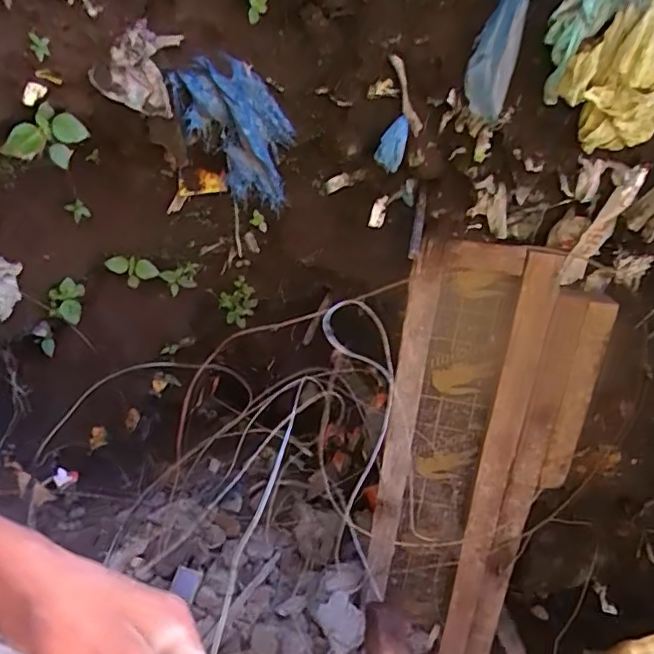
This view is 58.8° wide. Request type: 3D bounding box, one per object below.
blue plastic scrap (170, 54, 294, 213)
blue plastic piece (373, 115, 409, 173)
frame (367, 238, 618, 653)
[{"bbox_3d":[-0.130,-0.273,0.842,0.157,0.212,0.047,5,57,-1],"label":"blue plastic scrap"},{"bbox_3d":[0.087,-0.249,0.789,0.038,0.078,0.027,12,58,3],"label":"blue plastic piece"},{"bbox_3d":[0.239,0.235,0.962,0.291,0.749,0.098,6,19,-1],"label":"frame"}]

